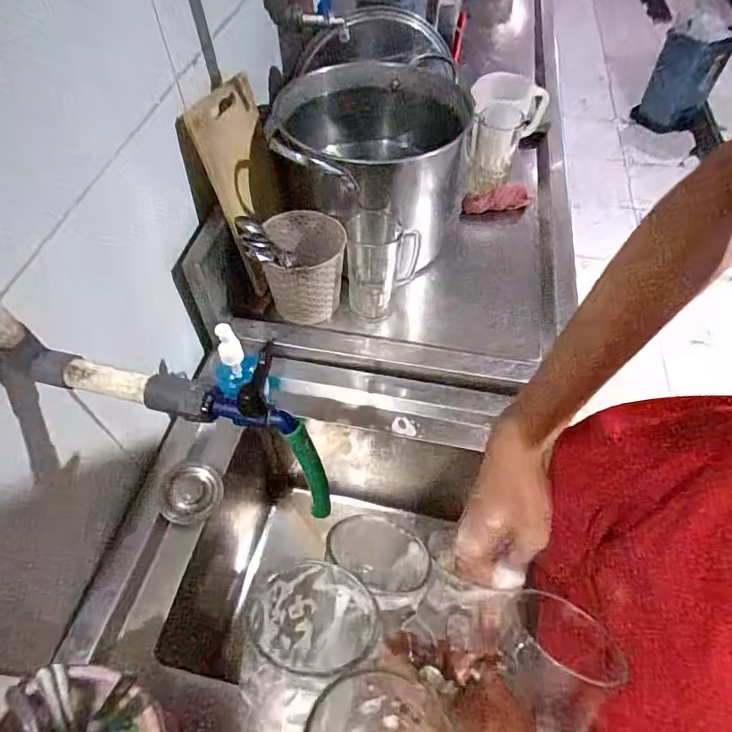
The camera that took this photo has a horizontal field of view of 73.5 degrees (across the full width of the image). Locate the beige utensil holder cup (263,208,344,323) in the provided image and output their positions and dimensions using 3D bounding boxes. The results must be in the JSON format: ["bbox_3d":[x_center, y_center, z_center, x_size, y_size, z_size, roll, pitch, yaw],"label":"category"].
[{"bbox_3d":[-0.097,-0.164,0.822,0.121,0.137,0.134,-4,55,-2],"label":"beige utensil holder cup"}]

